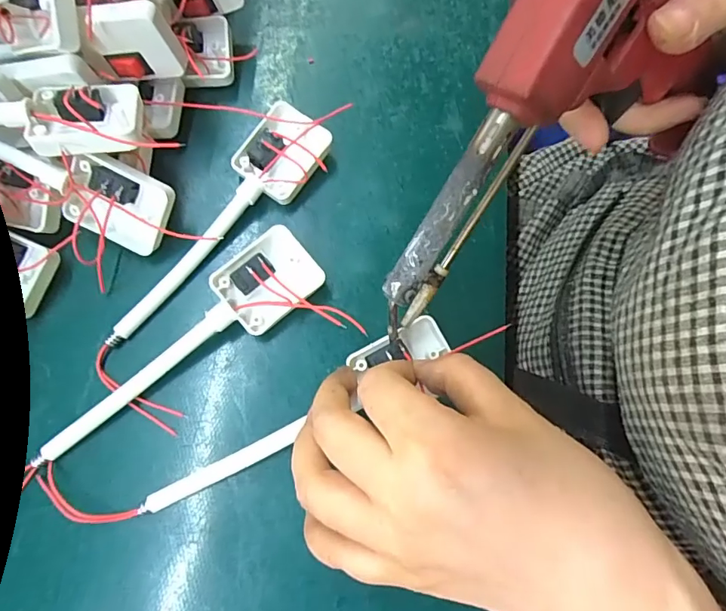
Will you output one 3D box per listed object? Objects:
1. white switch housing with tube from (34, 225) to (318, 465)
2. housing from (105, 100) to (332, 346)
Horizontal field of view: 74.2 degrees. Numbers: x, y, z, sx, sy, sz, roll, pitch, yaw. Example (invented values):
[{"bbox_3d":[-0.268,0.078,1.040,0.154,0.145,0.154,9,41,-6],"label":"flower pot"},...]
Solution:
[{"bbox_3d":[-0.087,0.018,0.233,0.148,0.019,0.038,-37,77,-13],"label":"white switch housing with tube"},{"bbox_3d":[-0.070,-0.041,0.252,0.038,0.020,0.153,30,74,7],"label":"housing"}]

